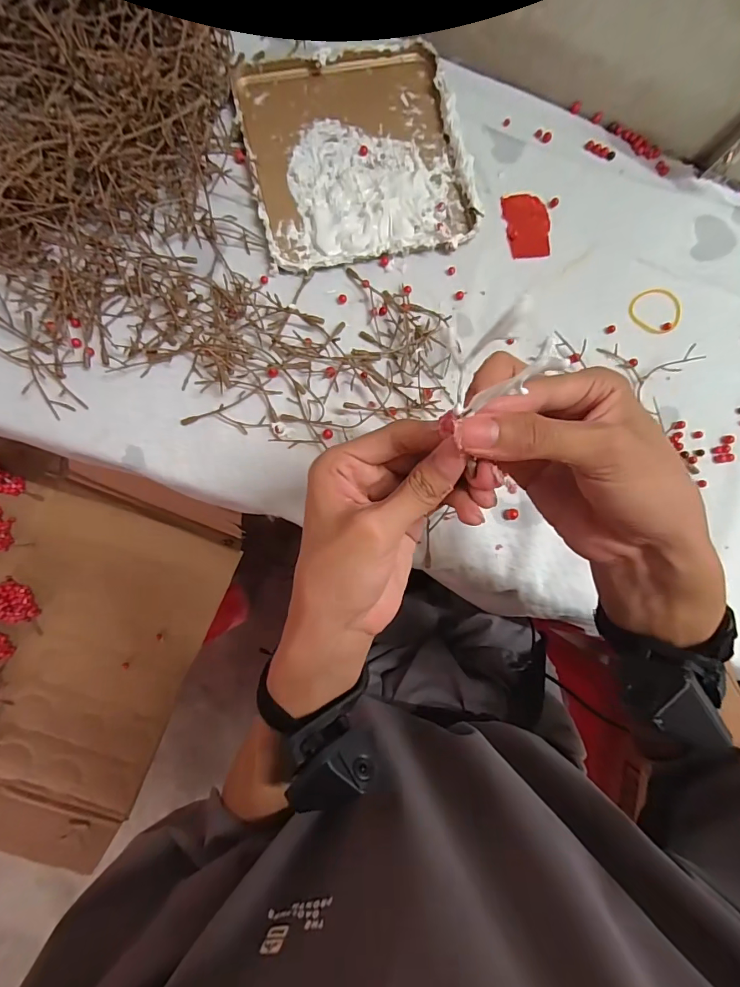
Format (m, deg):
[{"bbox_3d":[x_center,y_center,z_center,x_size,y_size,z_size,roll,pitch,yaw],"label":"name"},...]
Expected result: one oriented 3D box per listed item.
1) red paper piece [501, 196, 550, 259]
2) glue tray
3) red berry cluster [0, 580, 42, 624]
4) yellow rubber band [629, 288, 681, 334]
[{"bbox_3d":[0.147,-0.249,0.402,0.043,0.004,0.058,-7,90,-8],"label":"red paper piece"},{"bbox_3d":[-0.012,-0.299,0.383,0.185,0.020,0.192,-13,88,-8],"label":"glue tray"},{"bbox_3d":[-0.469,0.144,0.559,0.053,0.017,0.056,-23,89,-7],"label":"red berry cluster"},{"bbox_3d":[0.272,-0.173,0.409,0.053,0.005,0.045,-32,90,-8],"label":"yellow rubber band"}]

